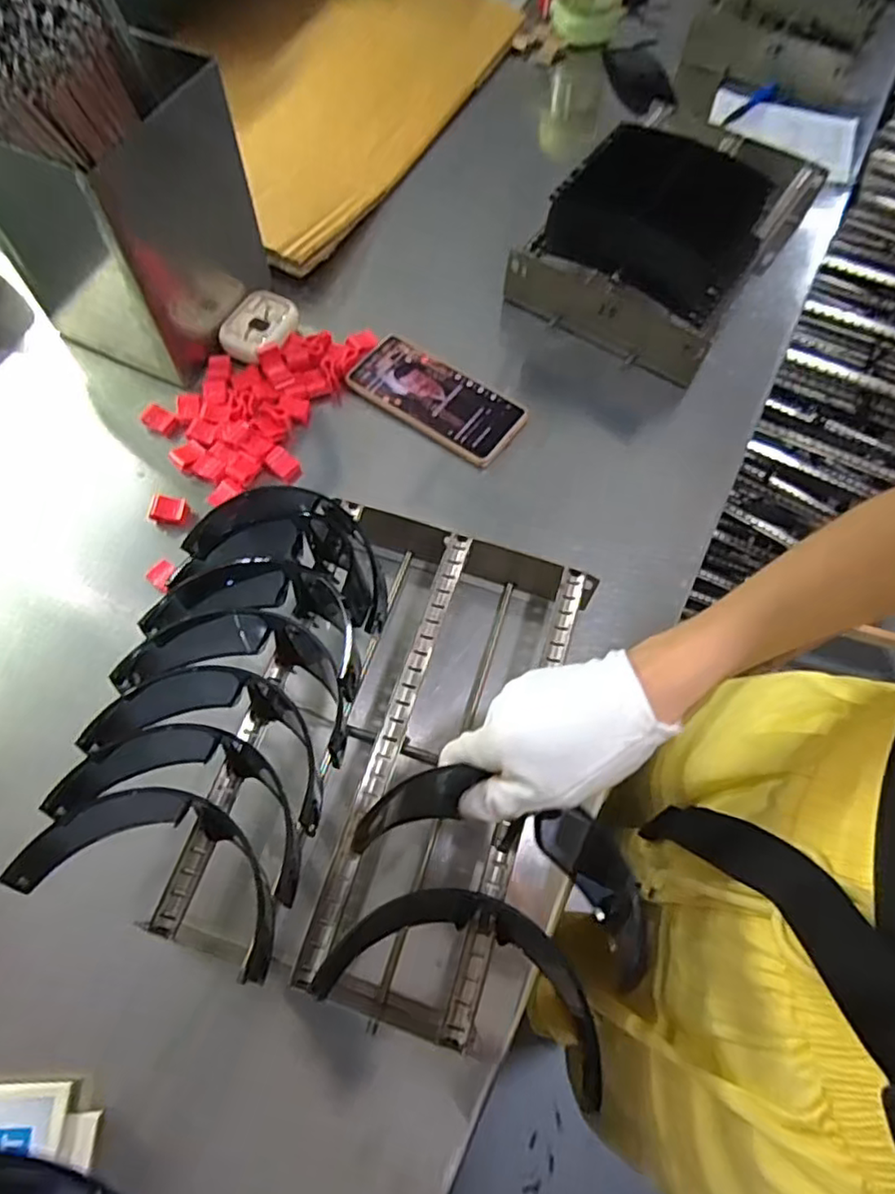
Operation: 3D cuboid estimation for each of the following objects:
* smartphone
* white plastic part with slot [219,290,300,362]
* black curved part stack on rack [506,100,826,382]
[{"bbox_3d":[-0.011,-0.184,0.593,0.163,0.007,0.073,34,68,12],"label":"smartphone"},{"bbox_3d":[-0.181,-0.261,0.616,0.057,0.014,0.075,24,66,7],"label":"white plastic part with slot"},{"bbox_3d":[0.194,-0.332,0.614,0.203,0.135,0.165,31,67,11],"label":"black curved part stack on rack"}]

